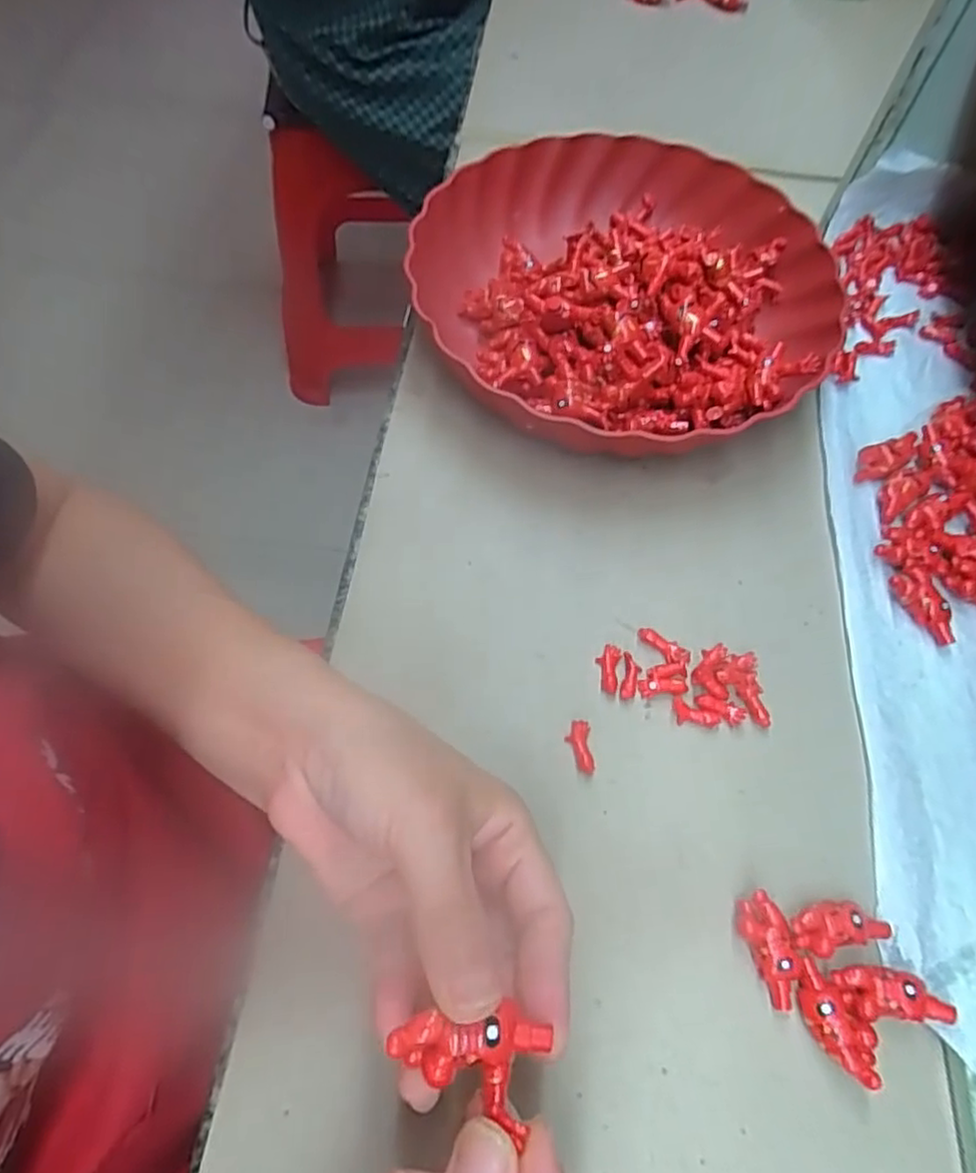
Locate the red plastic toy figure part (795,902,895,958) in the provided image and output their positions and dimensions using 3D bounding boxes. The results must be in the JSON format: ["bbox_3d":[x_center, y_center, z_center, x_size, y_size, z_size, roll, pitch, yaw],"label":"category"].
[{"bbox_3d":[0.142,0.136,0.276,0.041,0.010,0.018,-7,63,-6],"label":"red plastic toy figure part"}]

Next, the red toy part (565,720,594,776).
[{"bbox_3d":[0.041,0.073,0.308,0.011,0.009,0.023,-1,63,-3],"label":"red toy part"}]

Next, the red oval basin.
[{"bbox_3d":[0.078,-0.179,0.410,0.237,0.054,0.229,37,67,16],"label":"red oval basin"}]

